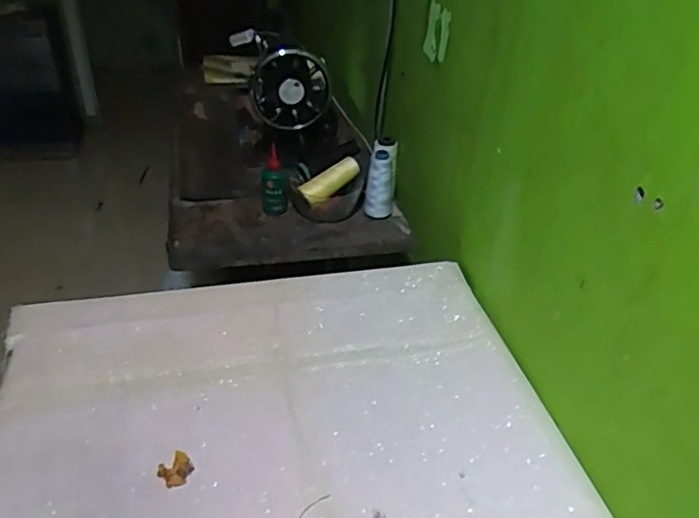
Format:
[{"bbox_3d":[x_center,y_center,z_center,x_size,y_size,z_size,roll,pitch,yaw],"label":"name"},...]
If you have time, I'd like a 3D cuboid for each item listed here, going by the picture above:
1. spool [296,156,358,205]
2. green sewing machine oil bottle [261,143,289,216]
[{"bbox_3d":[-0.028,-0.128,0.990,0.108,0.043,0.033,-34,43,-5],"label":"spool"},{"bbox_3d":[-0.125,-0.128,0.993,0.047,0.113,0.034,-4,35,-9],"label":"green sewing machine oil bottle"}]

